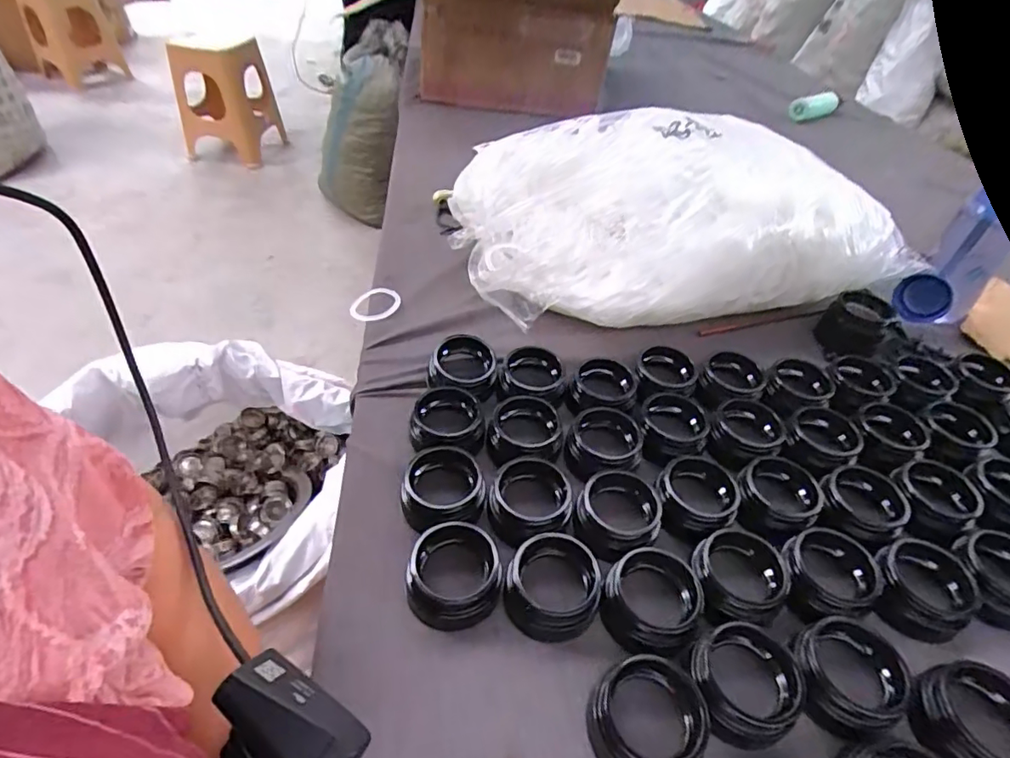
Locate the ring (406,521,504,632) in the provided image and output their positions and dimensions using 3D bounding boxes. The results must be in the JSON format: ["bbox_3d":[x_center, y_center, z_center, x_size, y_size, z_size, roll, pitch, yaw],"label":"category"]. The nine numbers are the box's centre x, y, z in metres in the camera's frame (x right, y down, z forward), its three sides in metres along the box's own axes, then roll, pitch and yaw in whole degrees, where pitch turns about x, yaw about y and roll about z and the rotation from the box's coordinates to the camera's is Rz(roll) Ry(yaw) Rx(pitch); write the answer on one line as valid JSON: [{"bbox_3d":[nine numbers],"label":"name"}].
[{"bbox_3d":[-0.037,0.138,0.383,0.062,0.039,0.063,3,42,-2],"label":"ring"}]

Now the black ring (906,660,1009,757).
[{"bbox_3d":[0.294,0.216,0.339,0.066,0.038,0.067,-11,44,-17],"label":"black ring"}]

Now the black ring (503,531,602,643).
[{"bbox_3d":[0.033,0.144,0.381,0.061,0.027,0.065,3,42,-2],"label":"black ring"}]

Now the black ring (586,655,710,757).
[{"bbox_3d":[0.082,0.202,0.319,0.063,0.034,0.060,3,42,-2],"label":"black ring"}]

